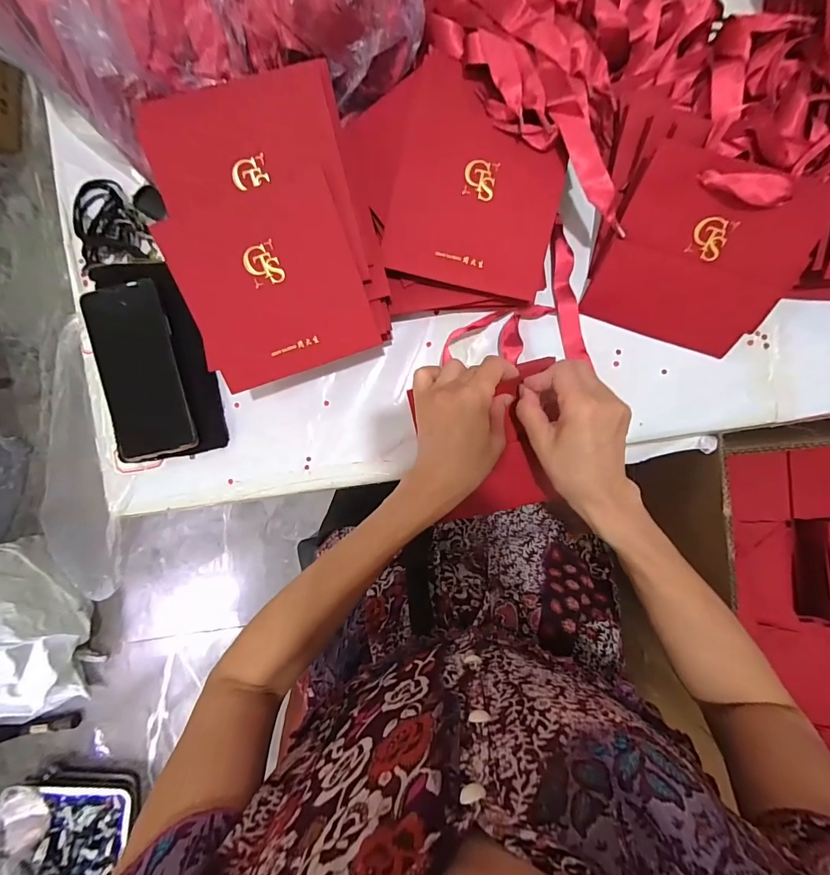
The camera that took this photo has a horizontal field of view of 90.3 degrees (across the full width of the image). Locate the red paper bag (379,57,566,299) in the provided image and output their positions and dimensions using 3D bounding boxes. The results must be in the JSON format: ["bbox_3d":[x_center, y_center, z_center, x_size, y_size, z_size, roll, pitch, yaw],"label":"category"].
[{"bbox_3d":[0.059,-0.219,0.358,0.141,0.017,0.172,13,94,-3],"label":"red paper bag"}]

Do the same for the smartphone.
[{"bbox_3d":[-0.271,-0.062,0.403,0.078,0.009,0.165,-11,98,0],"label":"smartphone"}]

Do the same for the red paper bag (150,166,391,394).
[{"bbox_3d":[-0.113,-0.122,0.336,0.137,0.009,0.139,-19,109,1],"label":"red paper bag"}]

